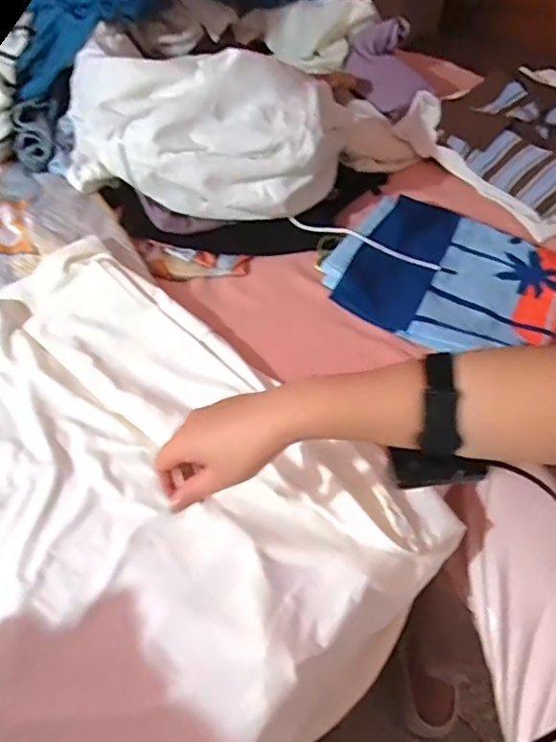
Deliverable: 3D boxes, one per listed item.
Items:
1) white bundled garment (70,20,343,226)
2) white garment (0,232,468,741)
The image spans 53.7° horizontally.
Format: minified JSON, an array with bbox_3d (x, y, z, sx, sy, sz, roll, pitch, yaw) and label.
[{"bbox_3d":[-0.149,-0.356,0.762,0.443,0.165,0.236,25,53,18],"label":"white bundled garment"},{"bbox_3d":[-0.171,0.136,0.556,0.567,0.097,0.427,36,62,21],"label":"white garment"}]

